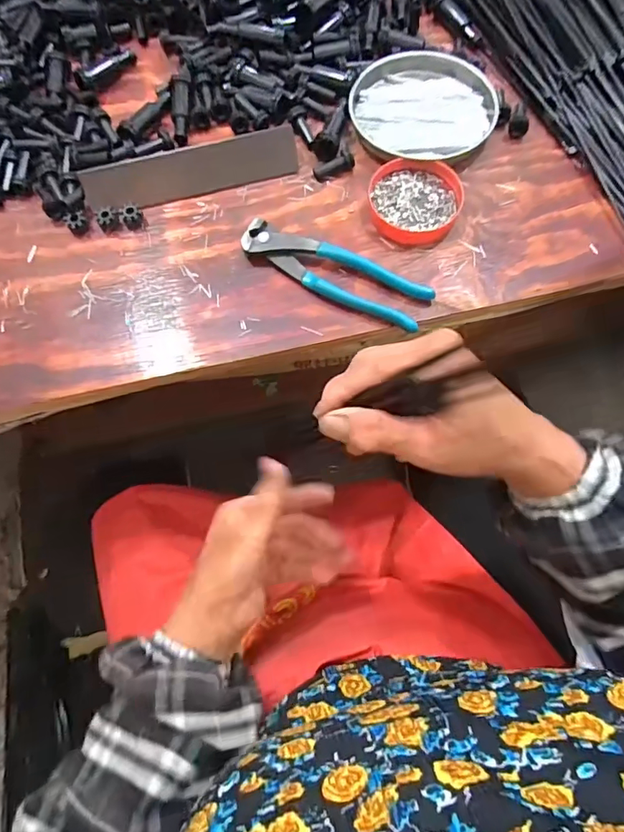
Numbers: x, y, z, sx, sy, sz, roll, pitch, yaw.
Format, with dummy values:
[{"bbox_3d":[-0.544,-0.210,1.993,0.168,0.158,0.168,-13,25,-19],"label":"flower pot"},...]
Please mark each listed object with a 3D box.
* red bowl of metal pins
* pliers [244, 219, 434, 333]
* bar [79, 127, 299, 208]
[{"bbox_3d":[0.089,-0.186,0.417,0.077,0.015,0.078,0,71,1],"label":"red bowl of metal pins"},{"bbox_3d":[0.016,-0.117,0.395,0.162,0.018,0.038,25,74,10],"label":"pliers"},{"bbox_3d":[-0.107,-0.220,0.429,0.188,0.009,0.039,-16,115,-6],"label":"bar"}]

